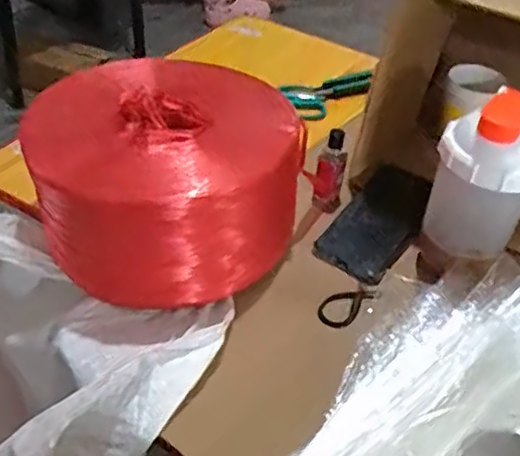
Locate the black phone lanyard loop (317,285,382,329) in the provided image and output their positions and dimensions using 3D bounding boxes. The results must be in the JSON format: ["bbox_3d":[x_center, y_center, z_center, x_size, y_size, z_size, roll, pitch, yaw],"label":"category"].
[{"bbox_3d":[0.084,0.073,0.625,0.064,0.011,0.033,-25,49,-29],"label":"black phone lanyard loop"}]

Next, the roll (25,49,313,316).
[{"bbox_3d":[-0.094,-0.055,0.655,0.261,0.136,0.251,3,42,-2],"label":"roll"}]

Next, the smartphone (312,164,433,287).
[{"bbox_3d":[0.131,-0.006,0.705,0.079,0.007,0.156,36,61,17],"label":"smartphone"}]

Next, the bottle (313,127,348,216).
[{"bbox_3d":[0.078,-0.059,0.723,0.031,0.097,0.037,10,42,6],"label":"bottle"}]

